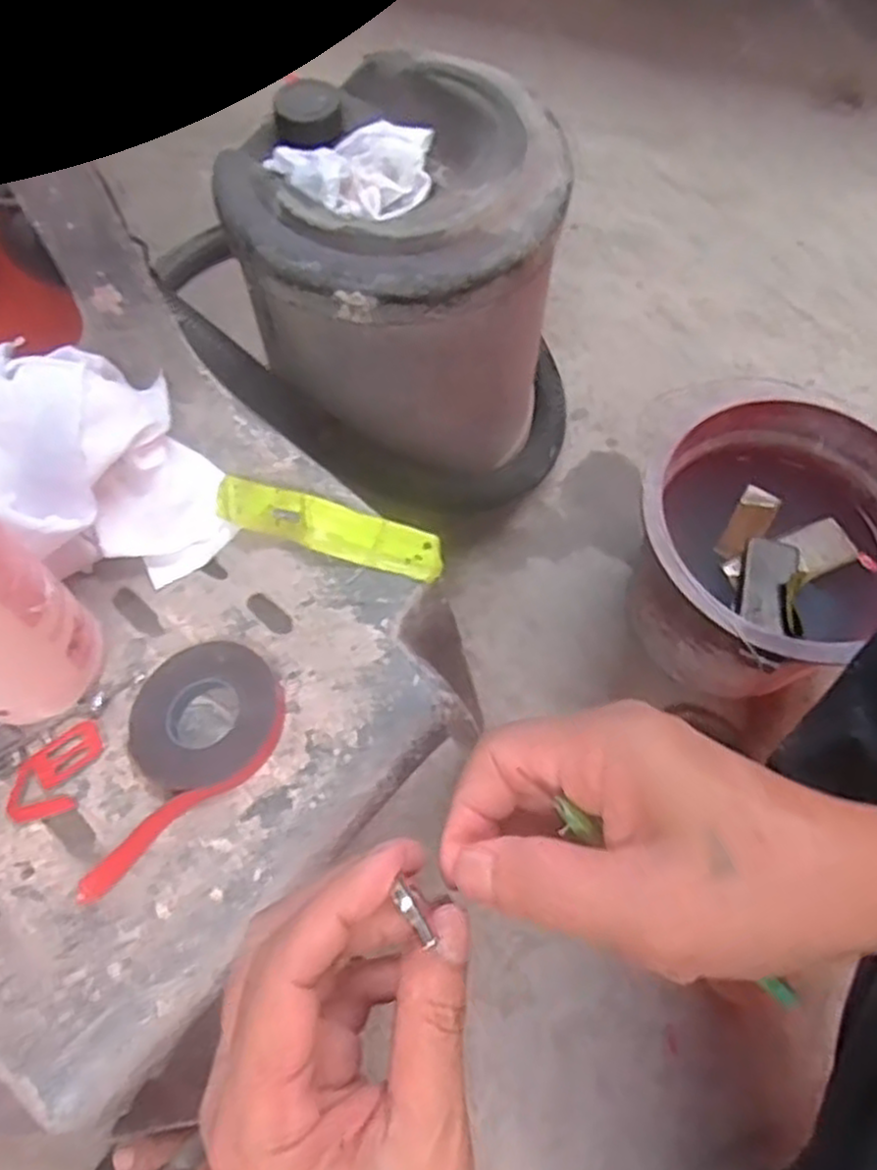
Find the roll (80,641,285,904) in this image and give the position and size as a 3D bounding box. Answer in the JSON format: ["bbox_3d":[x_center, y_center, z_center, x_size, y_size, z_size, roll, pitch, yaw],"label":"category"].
[{"bbox_3d":[-0.145,0.086,0.411,0.132,0.015,0.080,-38,70,-18],"label":"roll"}]

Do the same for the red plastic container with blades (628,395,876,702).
[{"bbox_3d":[0.312,-0.024,0.774,0.256,0.208,0.230,-32,68,-16],"label":"red plastic container with blades"}]

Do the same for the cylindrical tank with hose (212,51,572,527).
[{"bbox_3d":[-0.018,-0.261,0.774,0.289,0.350,0.267,21,65,9],"label":"cylindrical tank with hose"}]

